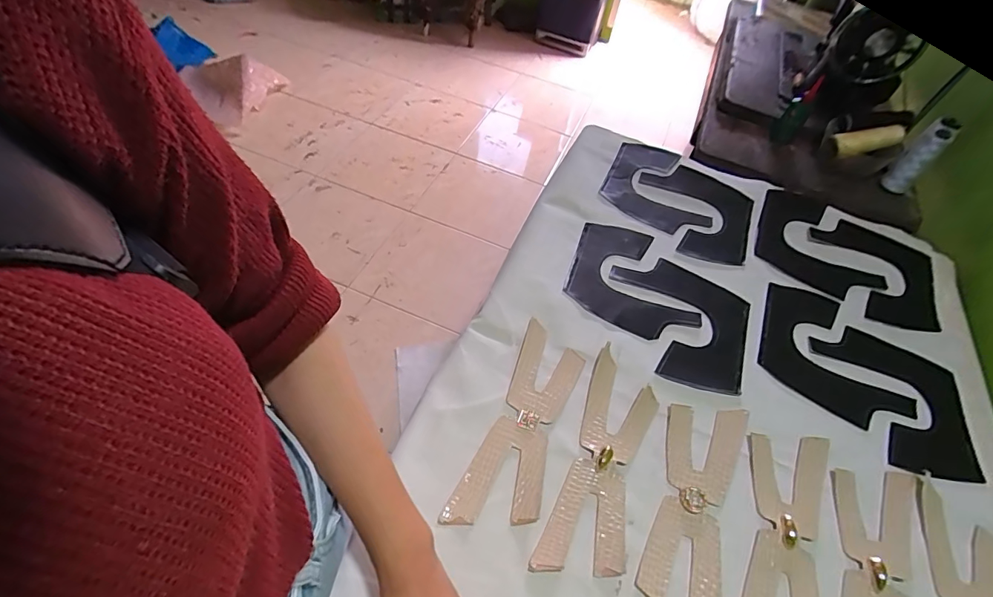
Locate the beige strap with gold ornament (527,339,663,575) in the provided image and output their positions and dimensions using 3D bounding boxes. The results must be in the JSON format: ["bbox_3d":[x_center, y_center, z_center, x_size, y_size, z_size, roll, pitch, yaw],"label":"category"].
[{"bbox_3d":[0.110,0.160,0.466,0.073,0.008,0.232,21,53,10],"label":"beige strap with gold ornament"}]

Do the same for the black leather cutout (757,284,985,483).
[{"bbox_3d":[0.445,0.093,0.568,0.261,0.008,0.170,40,59,22],"label":"black leather cutout"}]

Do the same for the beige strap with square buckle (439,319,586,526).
[{"bbox_3d":[0.031,0.129,0.480,0.077,0.011,0.229,21,53,10],"label":"beige strap with square buckle"}]

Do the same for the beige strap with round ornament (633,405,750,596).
[{"bbox_3d":[0.192,0.199,0.449,0.074,0.006,0.225,22,53,11],"label":"beige strap with round ornament"}]

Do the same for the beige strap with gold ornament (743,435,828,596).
[{"bbox_3d":[0.274,0.228,0.437,0.076,0.007,0.229,21,53,10],"label":"beige strap with gold ornament"}]

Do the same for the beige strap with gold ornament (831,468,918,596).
[{"bbox_3d":[0.353,0.255,0.427,0.077,0.006,0.222,24,54,12],"label":"beige strap with gold ornament"}]

